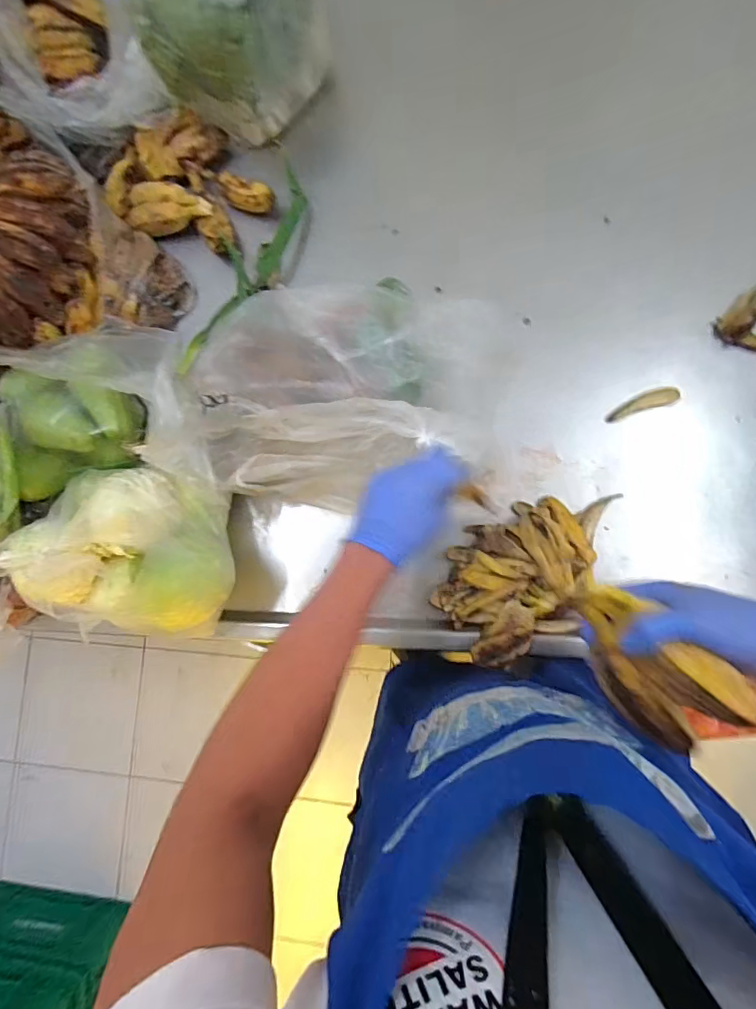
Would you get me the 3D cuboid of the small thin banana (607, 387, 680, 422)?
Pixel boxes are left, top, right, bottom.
[{"bbox_3d":[0.371,-0.142,0.679,0.096,0.029,0.025,-17,83,4],"label":"small thin banana"}]

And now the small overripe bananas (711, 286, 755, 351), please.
[{"bbox_3d":[0.499,-0.253,0.659,0.062,0.036,0.080,-1,84,6],"label":"small overripe bananas"}]

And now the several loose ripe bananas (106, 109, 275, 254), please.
[{"bbox_3d":[-0.294,-0.482,0.745,0.195,0.054,0.226,-43,82,0],"label":"several loose ripe bananas"}]

